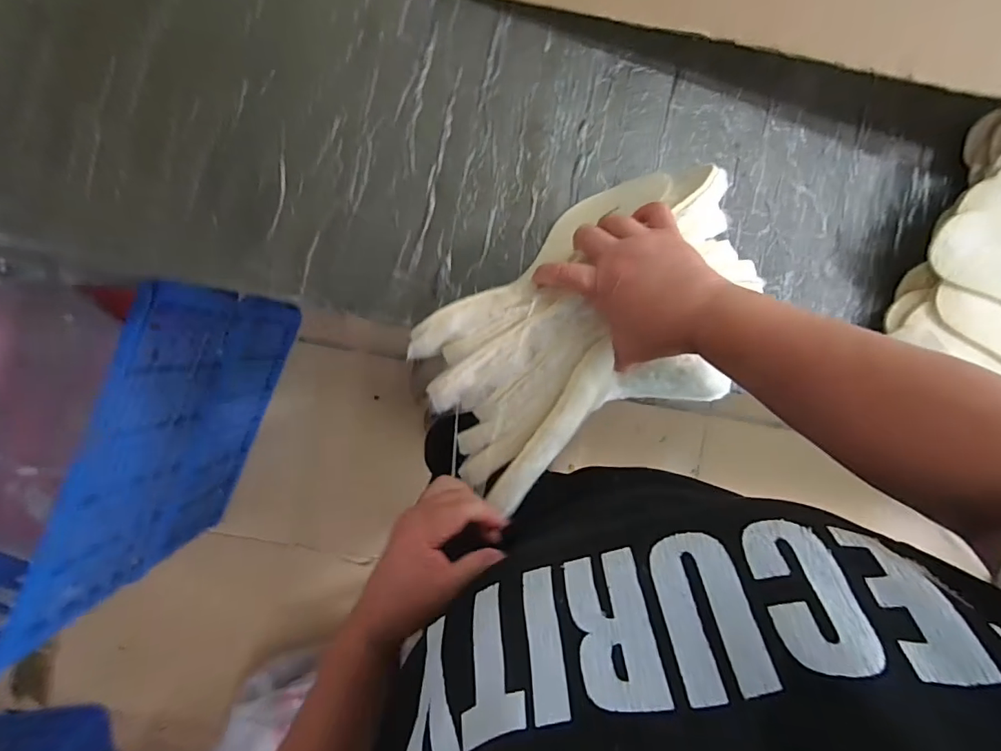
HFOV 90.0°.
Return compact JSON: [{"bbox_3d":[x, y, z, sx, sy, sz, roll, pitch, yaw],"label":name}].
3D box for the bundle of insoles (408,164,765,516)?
[{"bbox_3d":[0.079,-0.046,0.442,0.301,0.095,0.197,-26,94,-3],"label":"bundle of insoles"}]

